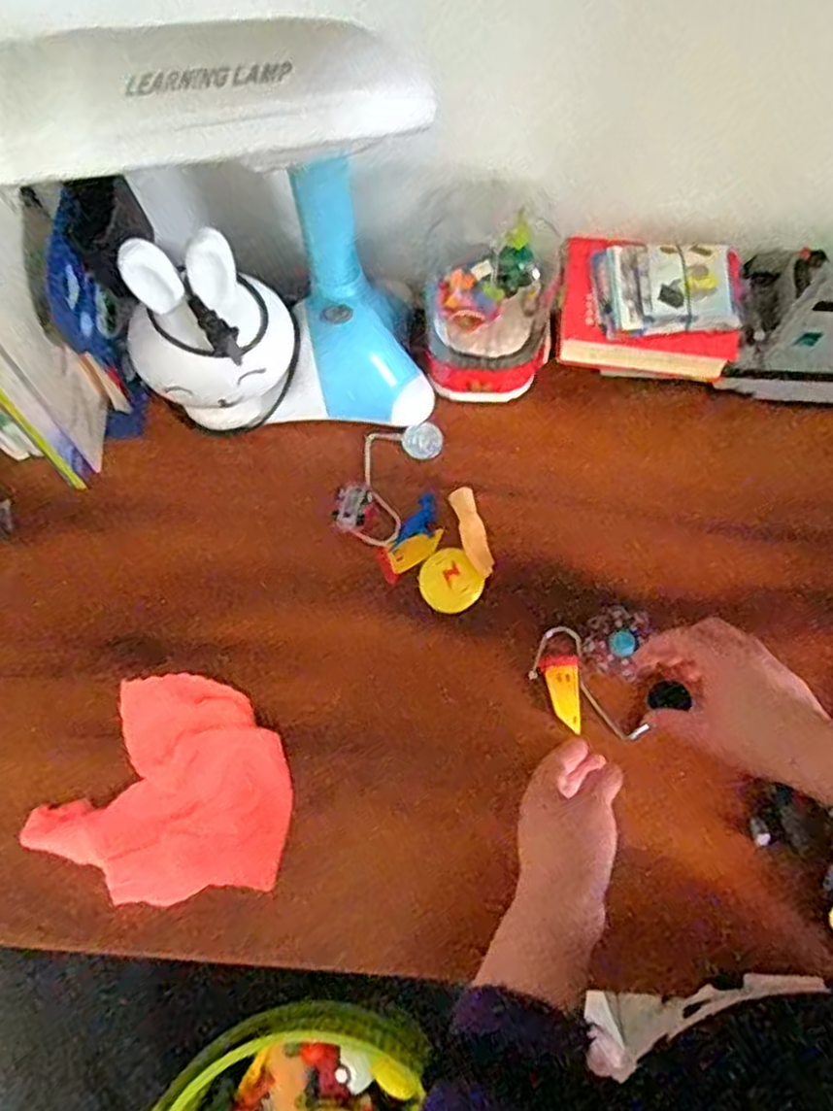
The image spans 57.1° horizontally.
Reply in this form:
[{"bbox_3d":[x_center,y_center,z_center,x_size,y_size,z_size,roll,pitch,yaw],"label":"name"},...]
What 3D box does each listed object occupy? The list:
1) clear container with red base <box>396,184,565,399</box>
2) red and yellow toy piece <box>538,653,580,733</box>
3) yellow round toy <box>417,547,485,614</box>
[{"bbox_3d":[0.048,-0.199,0.592,0.119,0.153,0.104,4,74,3],"label":"clear container with red base"},{"bbox_3d":[0.112,0.105,0.582,0.030,0.004,0.056,-6,73,0],"label":"red and yellow toy piece"},{"bbox_3d":[0.026,0.019,0.608,0.046,0.015,0.049,0,73,2],"label":"yellow round toy"}]

